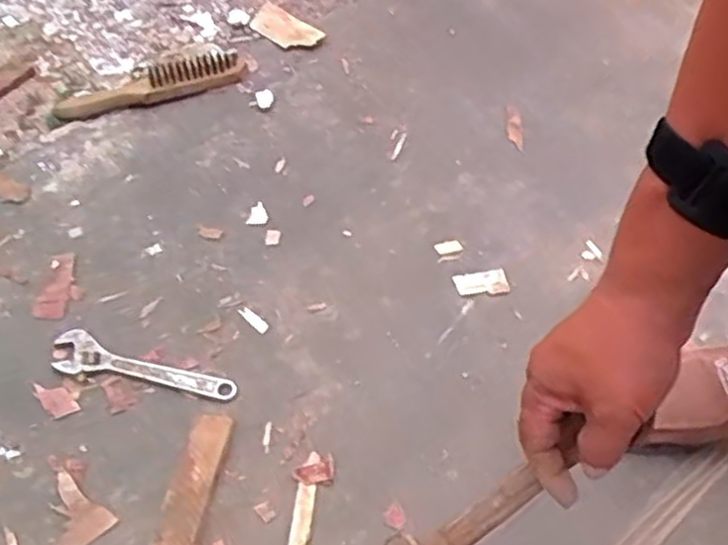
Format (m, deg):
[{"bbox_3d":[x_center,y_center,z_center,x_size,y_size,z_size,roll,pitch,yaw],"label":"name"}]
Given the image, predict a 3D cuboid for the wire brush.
[{"bbox_3d":[-0.287,-0.249,1.058,0.257,0.036,0.078,-7,53,-5],"label":"wire brush"}]

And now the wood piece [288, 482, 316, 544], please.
[{"bbox_3d":[-0.059,0.234,0.681,0.023,0.014,0.101,5,52,4],"label":"wood piece"}]

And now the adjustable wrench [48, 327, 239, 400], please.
[{"bbox_3d":[-0.225,0.101,0.783,0.190,0.016,0.046,16,54,12],"label":"adjustable wrench"}]

